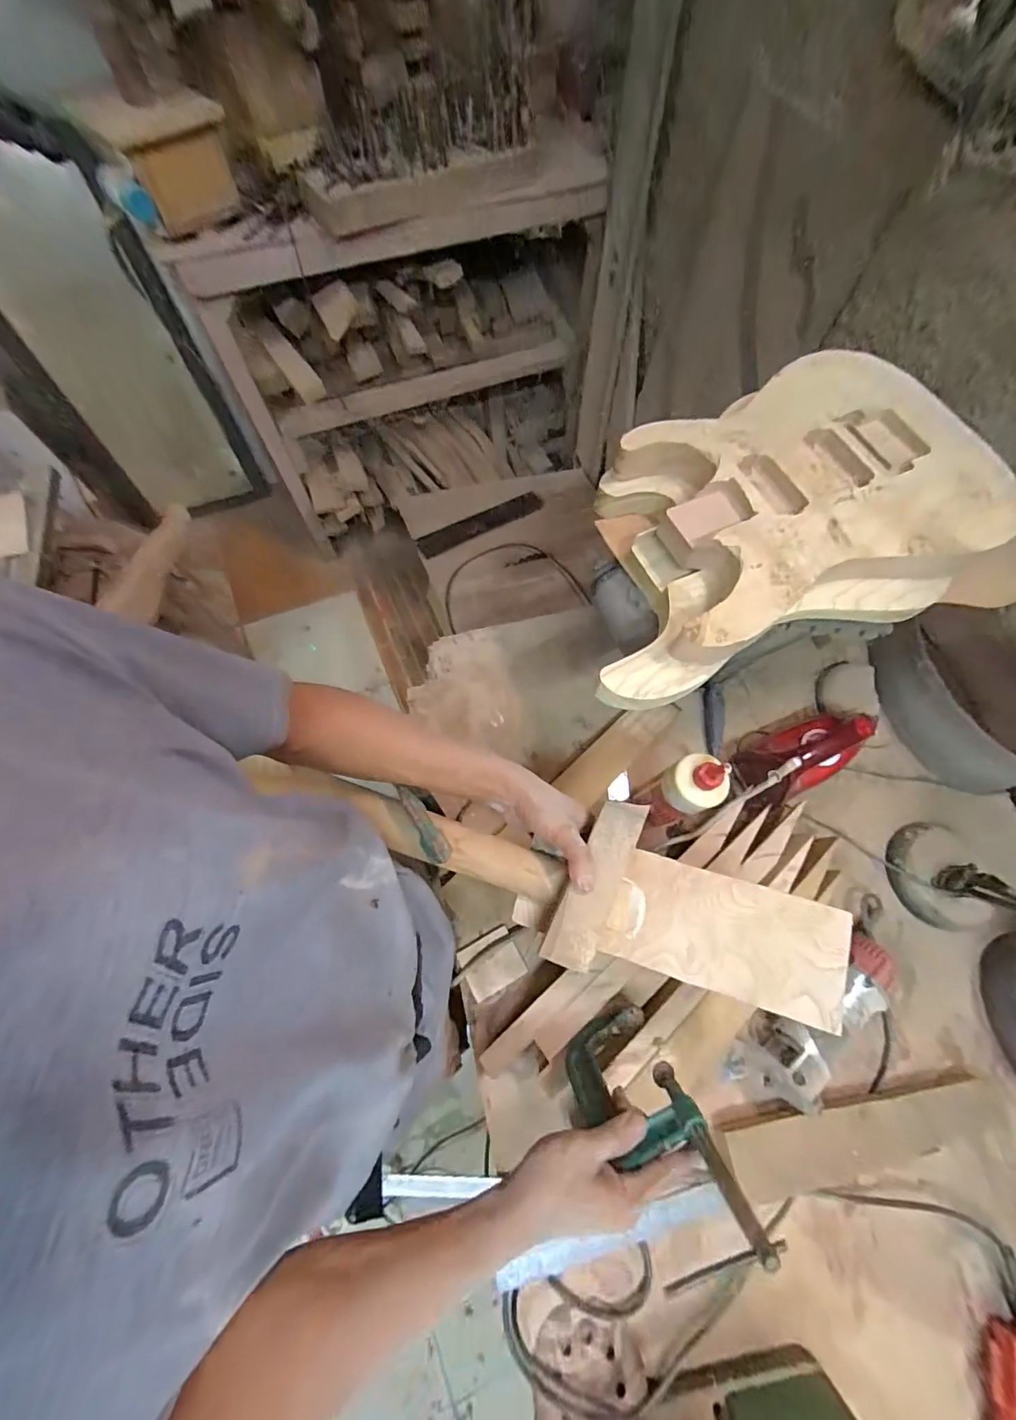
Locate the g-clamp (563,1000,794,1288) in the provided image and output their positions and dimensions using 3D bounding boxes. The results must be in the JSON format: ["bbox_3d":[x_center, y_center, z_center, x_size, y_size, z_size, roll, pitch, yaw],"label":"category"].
[{"bbox_3d":[0.130,0.367,0.434,0.111,0.266,0.044,-41,98,-15],"label":"g-clamp"}]

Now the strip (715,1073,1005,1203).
[{"bbox_3d":[0.424,0.505,0.565,0.341,0.048,0.076,-7,69,-4],"label":"strip"}]

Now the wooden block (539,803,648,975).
[{"bbox_3d":[0.087,0.163,0.460,0.046,0.016,0.165,26,69,8],"label":"wooden block"}]

